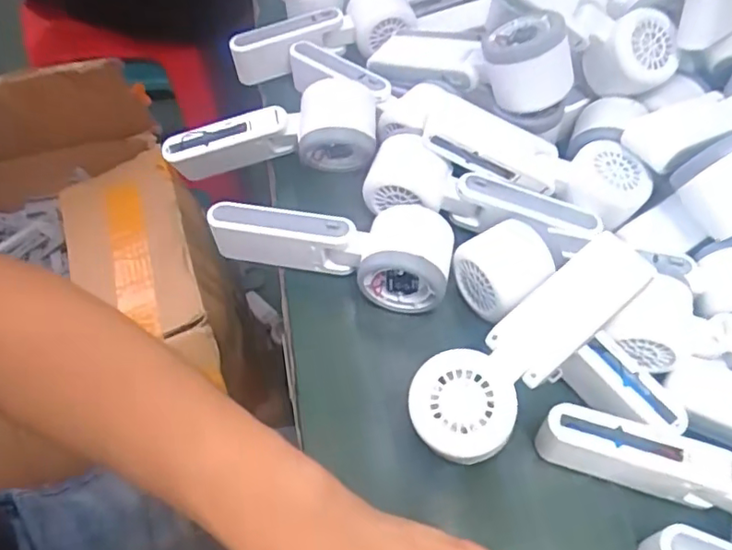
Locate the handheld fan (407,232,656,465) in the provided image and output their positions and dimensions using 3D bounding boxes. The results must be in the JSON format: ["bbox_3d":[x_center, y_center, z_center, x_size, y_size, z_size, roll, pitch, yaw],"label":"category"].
[{"bbox_3d":[0.095,0.039,0.344,0.165,0.034,0.053,-36,66,-23],"label":"handheld fan"}]

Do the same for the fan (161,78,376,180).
[{"bbox_3d":[-0.074,-0.115,0.469,0.166,0.053,0.056,4,57,0],"label":"fan"}]

